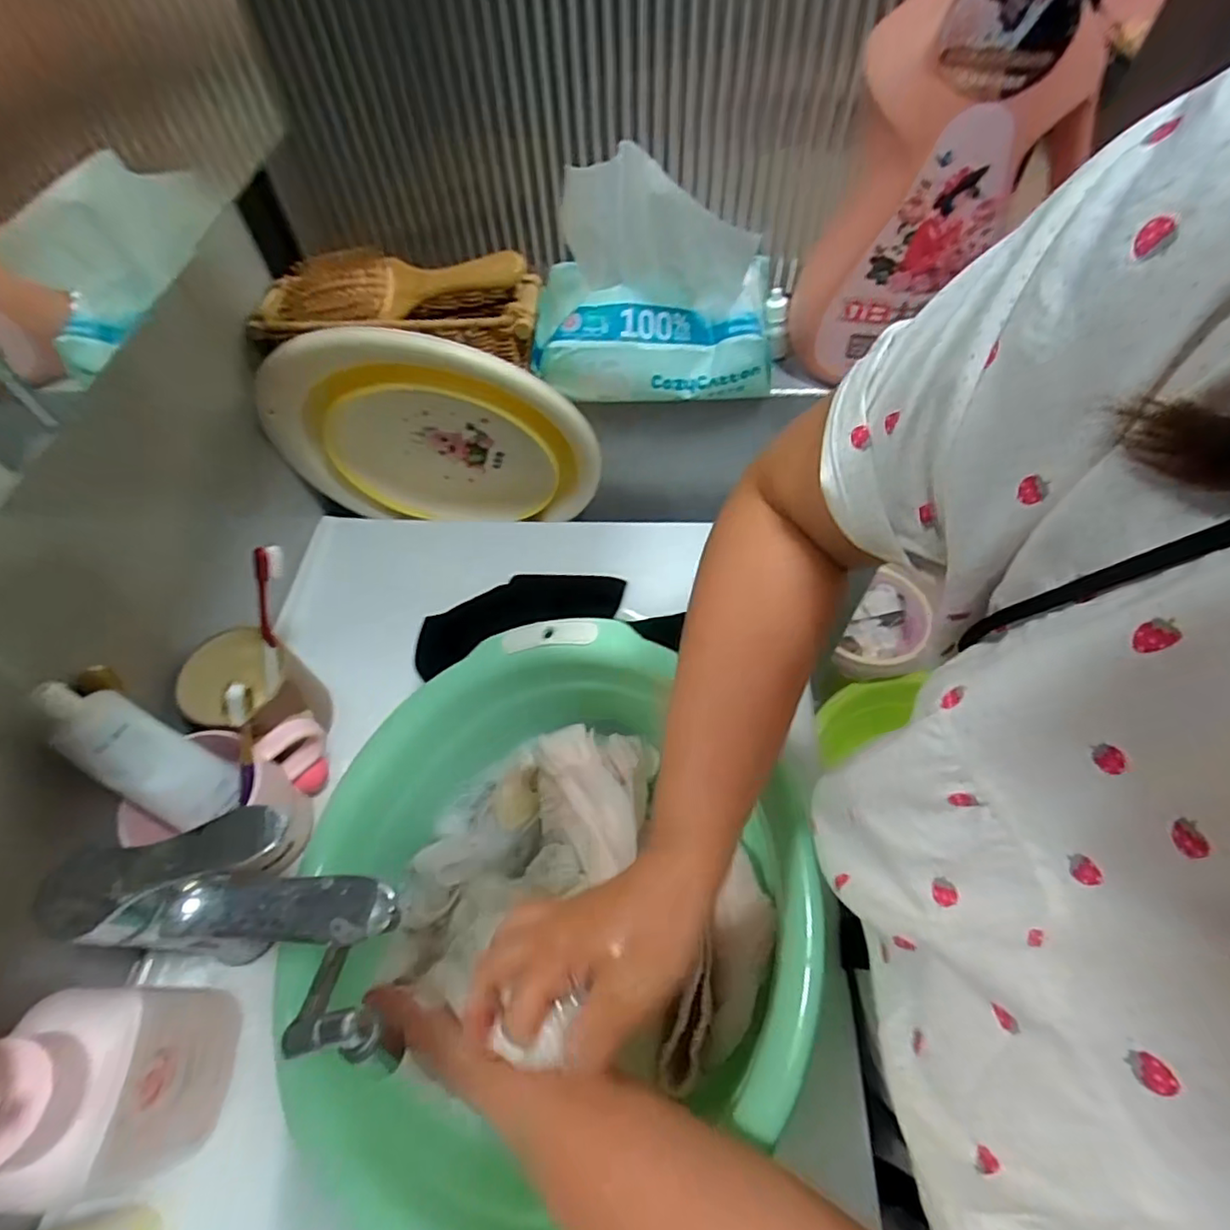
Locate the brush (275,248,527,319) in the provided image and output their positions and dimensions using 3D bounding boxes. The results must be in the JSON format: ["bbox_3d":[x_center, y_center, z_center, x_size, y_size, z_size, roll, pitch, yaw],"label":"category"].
[{"bbox_3d":[-0.187,-0.286,0.529,0.222,0.033,0.063,-1,57,2],"label":"brush"}]

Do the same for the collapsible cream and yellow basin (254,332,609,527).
[{"bbox_3d":[-0.164,-0.156,0.563,0.292,0.237,0.063,-2,57,1],"label":"collapsible cream and yellow basin"}]

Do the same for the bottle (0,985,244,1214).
[{"bbox_3d":[-0.269,0.239,0.314,0.060,0.193,0.092,-13,58,-6],"label":"bottle"}]

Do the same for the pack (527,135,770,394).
[{"bbox_3d":[0.029,-0.263,0.492,0.198,0.156,0.093,6,58,6],"label":"pack"}]

